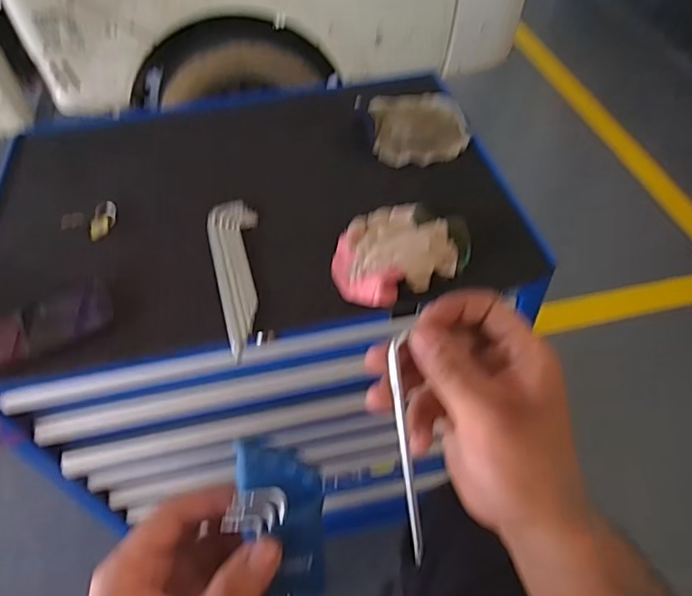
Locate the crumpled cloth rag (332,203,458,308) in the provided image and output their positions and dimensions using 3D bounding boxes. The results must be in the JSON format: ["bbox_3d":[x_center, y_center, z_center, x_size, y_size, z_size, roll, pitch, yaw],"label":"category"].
[{"bbox_3d":[0.048,-0.056,0.607,0.142,0.030,0.133,-30,55,-19],"label":"crumpled cloth rag"}]

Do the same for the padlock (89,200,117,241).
[{"bbox_3d":[-0.310,-0.098,0.677,0.024,0.018,0.062,0,51,4],"label":"padlock"}]

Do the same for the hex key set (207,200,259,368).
[{"bbox_3d":[-0.129,-0.031,0.615,0.056,0.017,0.229,-9,51,-3],"label":"hex key set"}]

